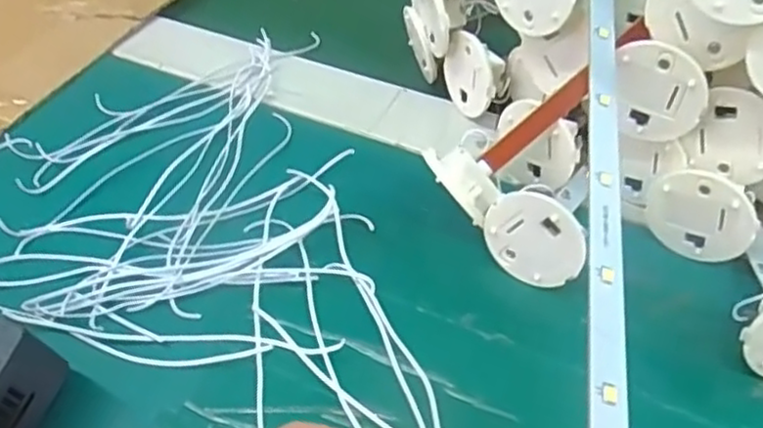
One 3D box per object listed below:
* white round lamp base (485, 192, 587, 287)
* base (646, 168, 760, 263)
[{"bbox_3d":[0.056,0.010,0.260,0.037,0.035,0.004,44,41,2],"label":"white round lamp base"},{"bbox_3d":[0.117,0.002,0.261,0.037,0.039,0.008,18,53,24],"label":"base"}]

